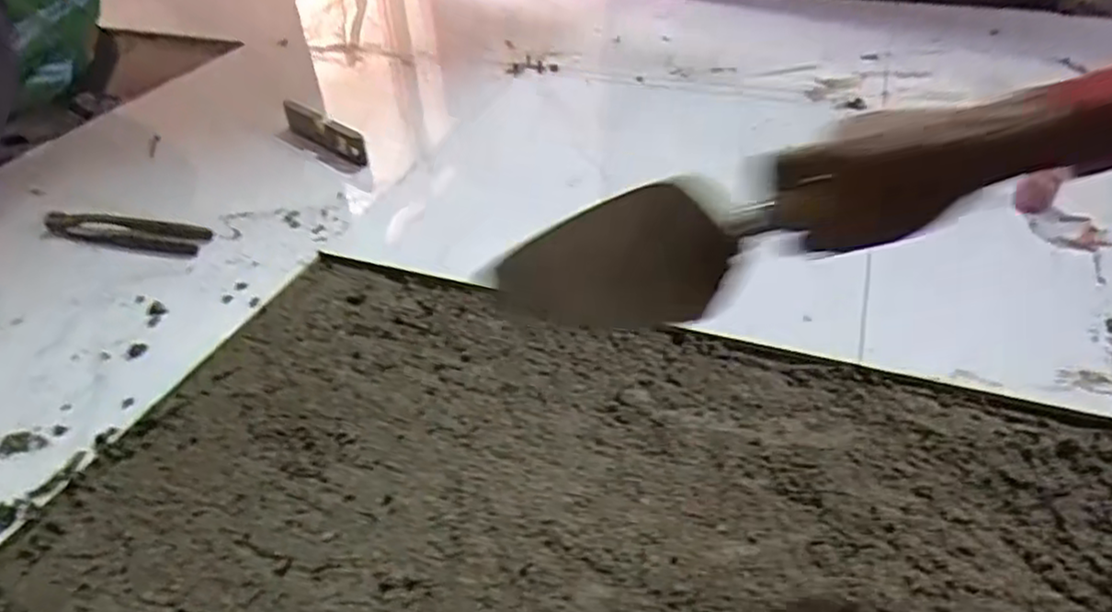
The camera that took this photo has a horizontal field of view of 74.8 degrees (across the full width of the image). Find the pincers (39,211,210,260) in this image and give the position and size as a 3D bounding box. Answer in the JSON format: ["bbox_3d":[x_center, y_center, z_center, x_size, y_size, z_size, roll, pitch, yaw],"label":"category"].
[{"bbox_3d":[-0.538,-0.092,0.895,0.224,0.015,0.056,8,40,11],"label":"pincers"}]

